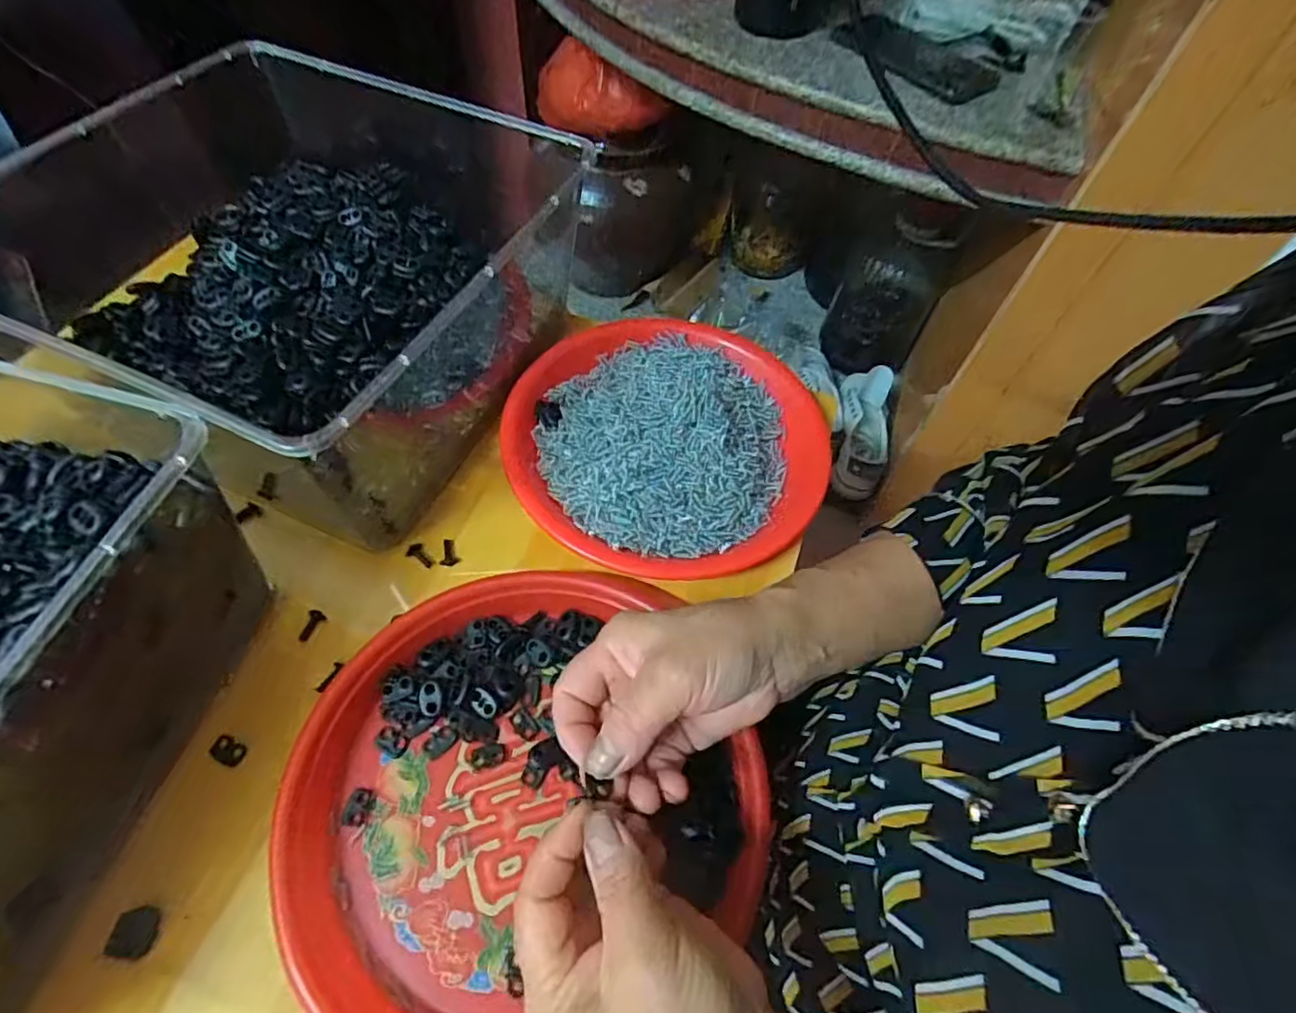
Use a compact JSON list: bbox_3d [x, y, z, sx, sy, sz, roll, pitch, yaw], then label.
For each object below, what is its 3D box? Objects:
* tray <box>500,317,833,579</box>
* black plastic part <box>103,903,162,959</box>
[{"bbox_3d":[0.014,-0.054,0.450,0.221,0.035,0.225,25,62,10],"label":"tray"},{"bbox_3d":[-0.240,0.199,0.294,0.019,0.004,0.019,6,61,-1],"label":"black plastic part"}]

